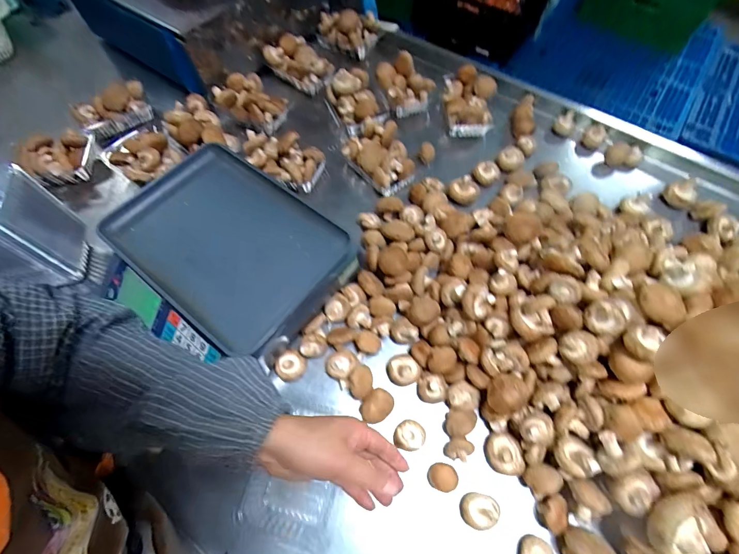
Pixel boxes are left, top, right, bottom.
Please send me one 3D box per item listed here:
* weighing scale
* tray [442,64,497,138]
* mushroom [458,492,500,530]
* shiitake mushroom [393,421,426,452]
[{"bbox_3d":[-0.239,-0.034,0.571,0.348,0.105,0.278,36,70,16],"label":"weighing scale"},{"bbox_3d":[0.226,-0.407,0.790,0.100,0.082,0.168,-1,64,-1],"label":"tray"},{"bbox_3d":[0.149,0.316,0.465,0.048,0.020,0.040,9,65,4],"label":"mushroom"},{"bbox_3d":[0.059,0.234,0.509,0.046,0.020,0.041,8,65,4],"label":"shiitake mushroom"}]

